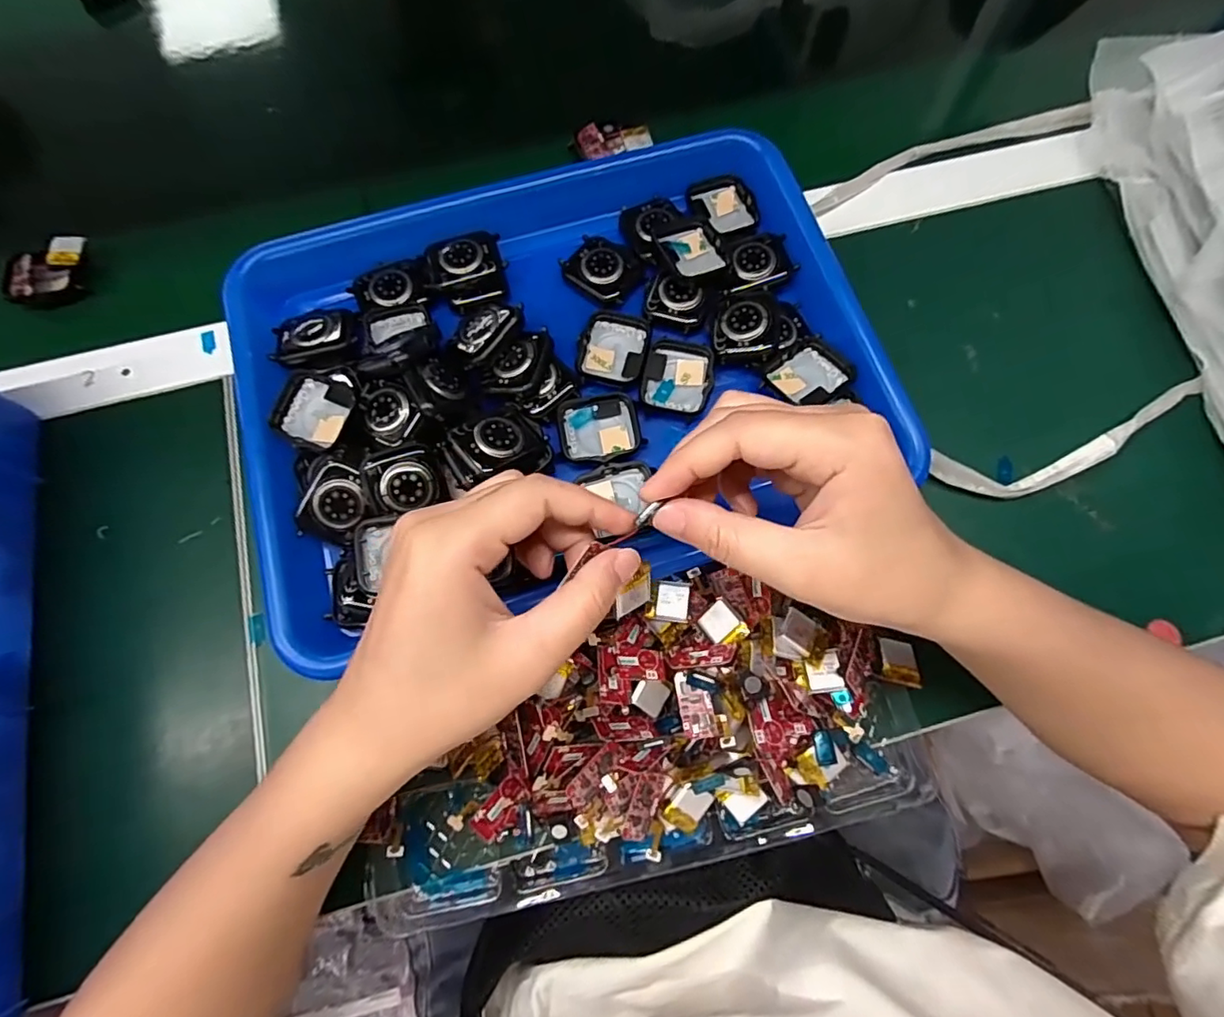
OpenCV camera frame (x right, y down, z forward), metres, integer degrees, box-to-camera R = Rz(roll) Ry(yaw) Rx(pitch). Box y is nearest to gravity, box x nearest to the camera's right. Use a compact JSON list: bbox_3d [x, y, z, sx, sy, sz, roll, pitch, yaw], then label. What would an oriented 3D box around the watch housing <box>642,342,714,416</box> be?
[{"bbox_3d":[0.036,-0.072,0.312,0.036,0.011,0.040,9,72,3],"label":"watch housing"}]

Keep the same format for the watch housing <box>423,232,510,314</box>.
[{"bbox_3d":[-0.083,-0.139,0.327,0.042,0.016,0.044,-18,73,-6],"label":"watch housing"}]

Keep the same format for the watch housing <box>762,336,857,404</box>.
[{"bbox_3d":[0.105,-0.071,0.305,0.042,0.006,0.035,-38,76,-11],"label":"watch housing"}]

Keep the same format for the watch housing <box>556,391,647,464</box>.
[{"bbox_3d":[-0.007,-0.043,0.305,0.042,0.008,0.040,-14,73,-5],"label":"watch housing"}]

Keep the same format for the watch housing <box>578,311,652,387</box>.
[{"bbox_3d":[0.001,-0.089,0.318,0.036,0.009,0.043,9,72,3],"label":"watch housing"}]

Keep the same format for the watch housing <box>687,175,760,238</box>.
[{"bbox_3d":[0.067,-0.182,0.347,0.037,0.014,0.039,-20,73,-7],"label":"watch housing"}]

